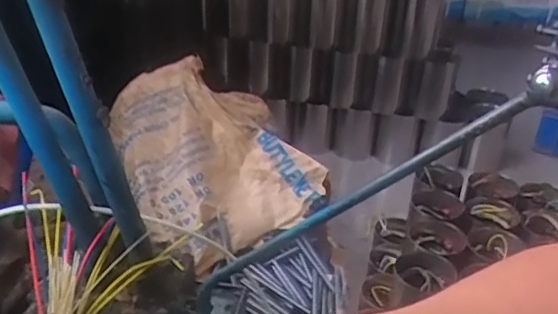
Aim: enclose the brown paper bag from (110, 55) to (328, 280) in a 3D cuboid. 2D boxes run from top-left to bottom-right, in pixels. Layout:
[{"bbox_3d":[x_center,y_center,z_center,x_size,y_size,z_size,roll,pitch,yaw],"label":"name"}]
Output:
[{"bbox_3d":[-0.140,-0.010,1.141,0.337,0.102,0.437,-25,67,-15],"label":"brown paper bag"}]

